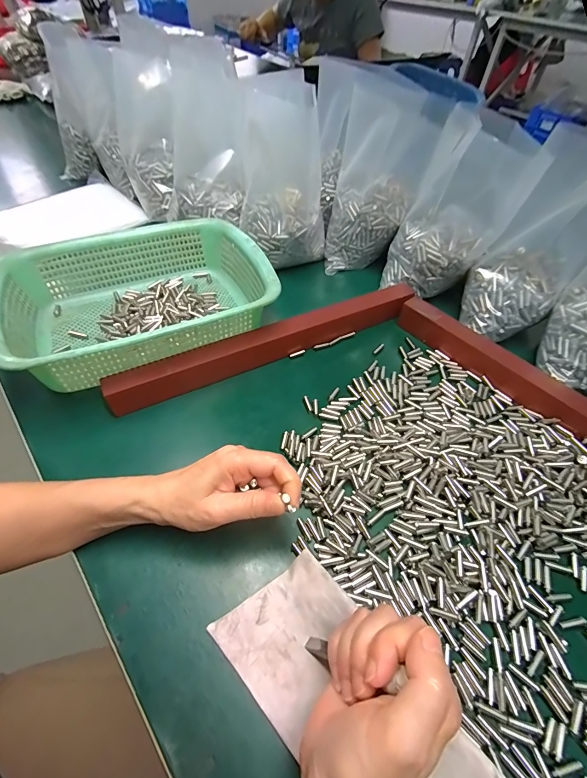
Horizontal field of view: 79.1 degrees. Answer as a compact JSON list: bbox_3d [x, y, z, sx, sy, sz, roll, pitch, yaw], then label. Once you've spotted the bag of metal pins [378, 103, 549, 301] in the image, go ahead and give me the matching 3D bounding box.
[{"bbox_3d":[0.210,-0.230,0.478,0.133,0.193,0.109,15,53,11],"label":"bag of metal pins"}]

